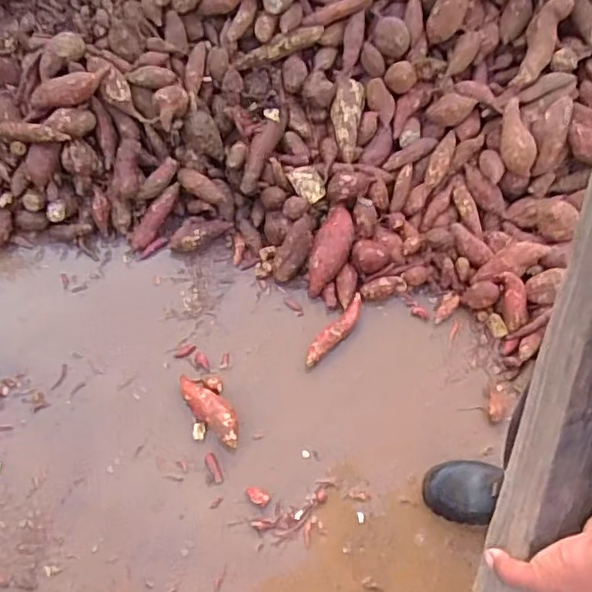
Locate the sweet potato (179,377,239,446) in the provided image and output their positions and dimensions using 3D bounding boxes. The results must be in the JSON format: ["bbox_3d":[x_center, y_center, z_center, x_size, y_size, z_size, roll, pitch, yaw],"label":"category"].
[{"bbox_3d":[-0.172,0.223,1.245,0.181,0.042,0.065,40,66,16],"label":"sweet potato"}]

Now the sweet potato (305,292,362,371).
[{"bbox_3d":[0.091,0.077,1.351,0.041,0.036,0.207,35,65,14],"label":"sweet potato"}]

